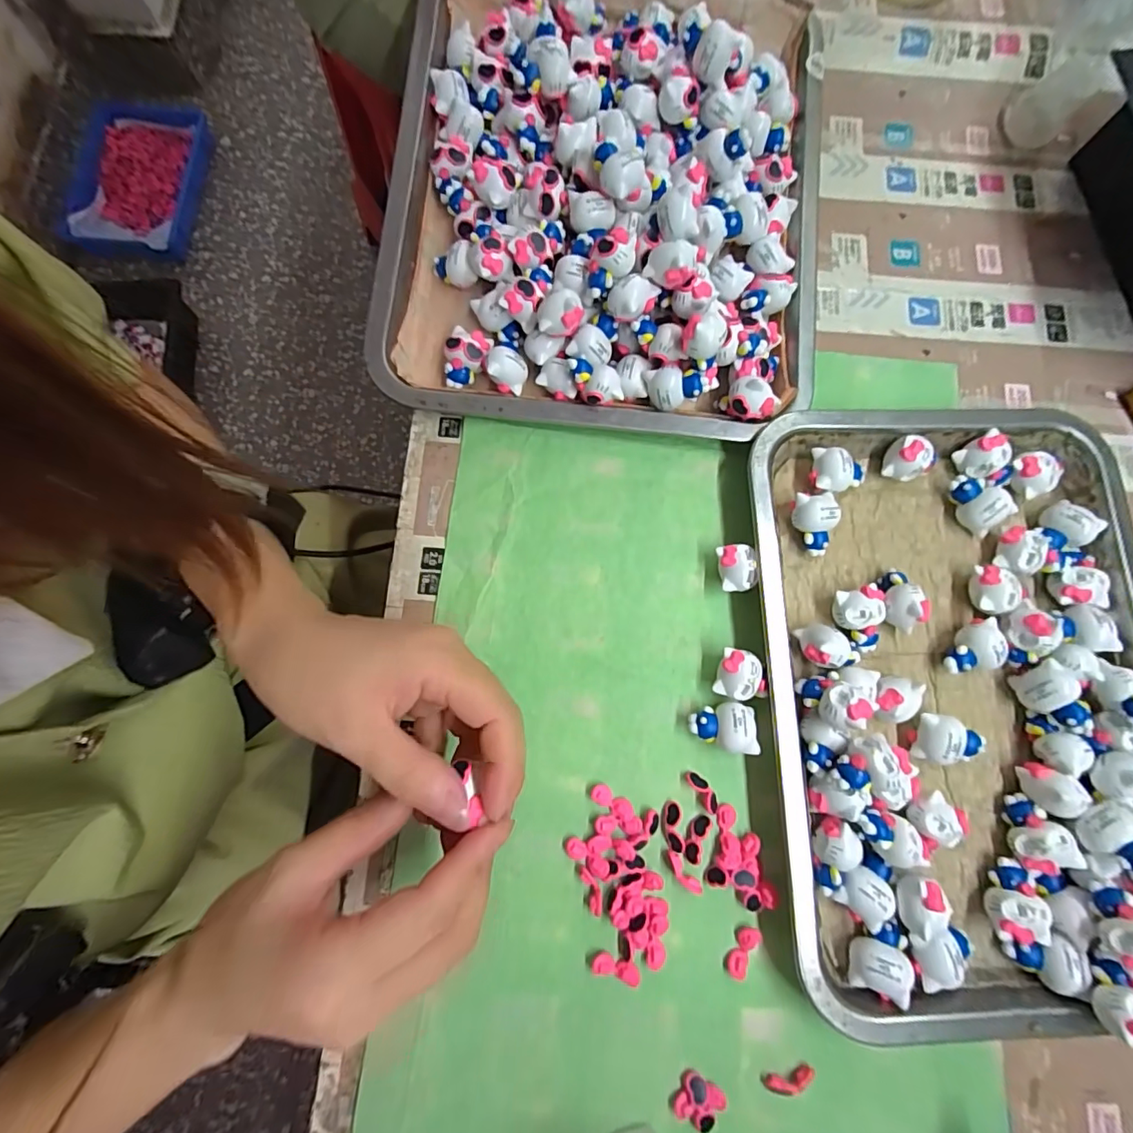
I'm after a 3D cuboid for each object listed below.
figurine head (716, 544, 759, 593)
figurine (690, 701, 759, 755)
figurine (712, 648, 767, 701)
[{"bbox_3d":[0.093,0.002,0.287,0.020,0.020,0.024,-5,79,-2],"label":"figurine head"},{"bbox_3d":[0.081,0.083,0.268,0.033,0.021,0.024,3,79,-1],"label":"figurine"},{"bbox_3d":[0.092,0.058,0.275,0.027,0.020,0.024,13,79,1],"label":"figurine"}]

